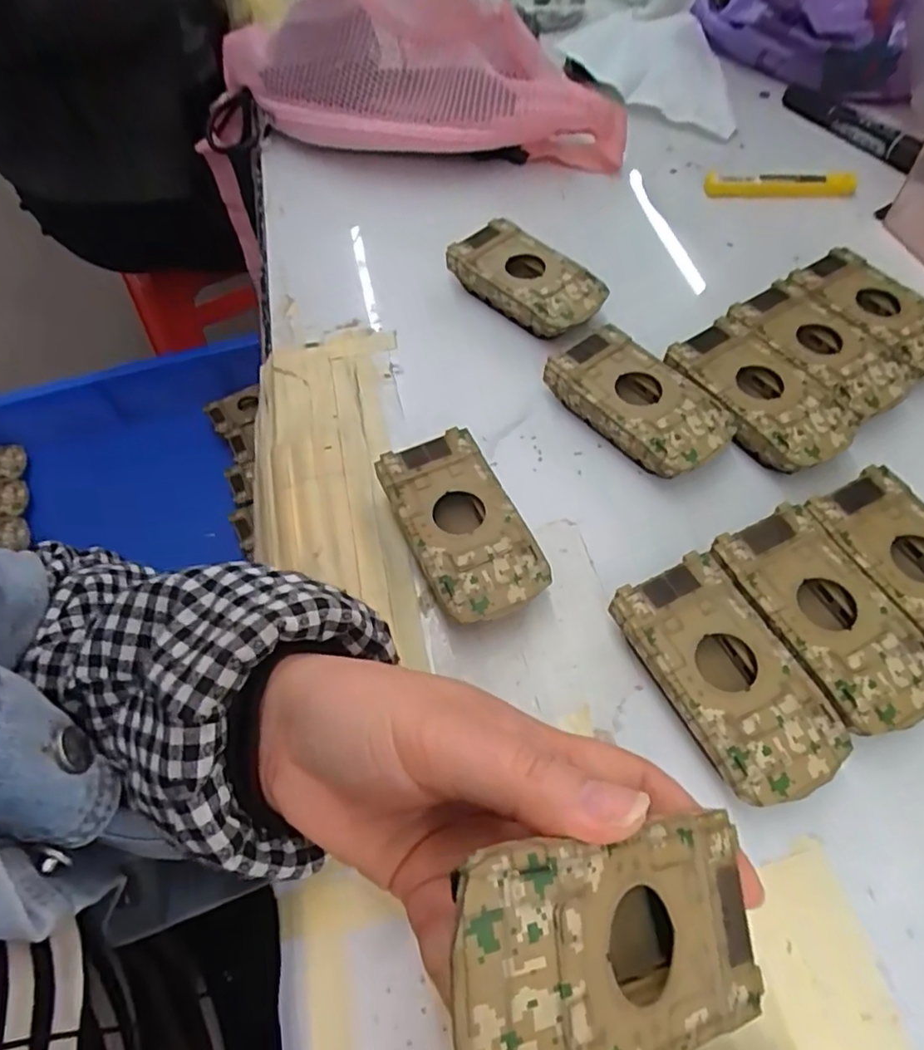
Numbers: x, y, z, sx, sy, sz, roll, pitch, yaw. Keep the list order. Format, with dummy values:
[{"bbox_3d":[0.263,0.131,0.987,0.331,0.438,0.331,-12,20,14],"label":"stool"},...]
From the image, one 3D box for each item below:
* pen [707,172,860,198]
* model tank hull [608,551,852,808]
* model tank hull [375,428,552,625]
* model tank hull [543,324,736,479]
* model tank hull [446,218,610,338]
[{"bbox_3d":[0.227,-0.244,0.453,0.106,0.013,0.012,1,59,3],"label":"pen"},{"bbox_3d":[0.107,0.063,0.263,0.052,0.025,0.095,-25,61,-12],"label":"model tank hull"},{"bbox_3d":[0.000,0.003,0.303,0.050,0.025,0.096,-23,61,-11],"label":"model tank hull"},{"bbox_3d":[0.094,-0.063,0.340,0.051,0.026,0.093,-34,63,-17],"label":"model tank hull"},{"bbox_3d":[0.040,-0.149,0.392,0.048,0.025,0.093,-41,65,-20],"label":"model tank hull"}]

